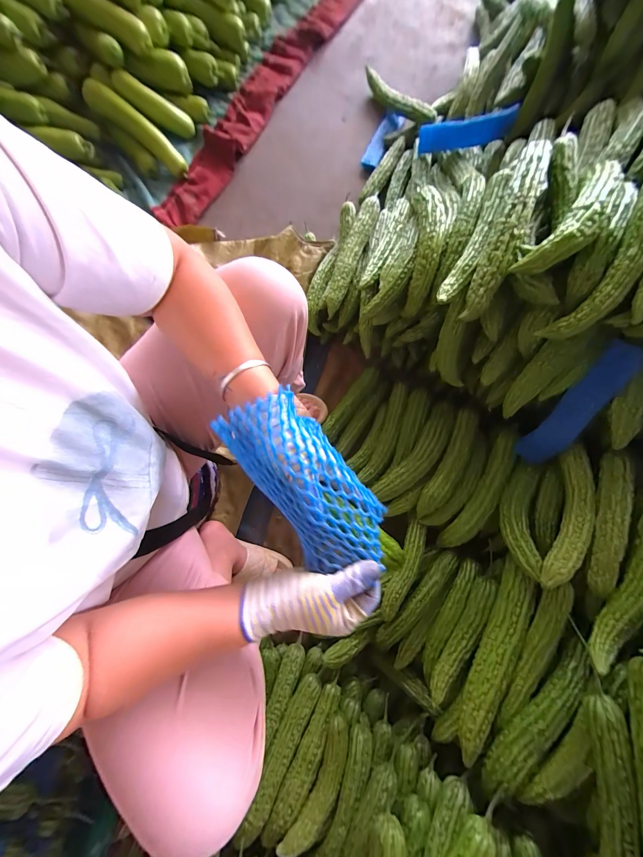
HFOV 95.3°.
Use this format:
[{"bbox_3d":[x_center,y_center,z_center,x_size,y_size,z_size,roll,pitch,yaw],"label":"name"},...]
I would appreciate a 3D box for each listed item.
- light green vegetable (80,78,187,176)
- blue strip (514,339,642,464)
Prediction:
[{"bbox_3d":[-0.514,-0.848,0.827,0.285,0.046,0.064,32,80,-18],"label":"light green vegetable"},{"bbox_3d":[0.421,-0.029,0.490,0.015,0.231,0.055,-16,49,-36],"label":"blue strip"}]

